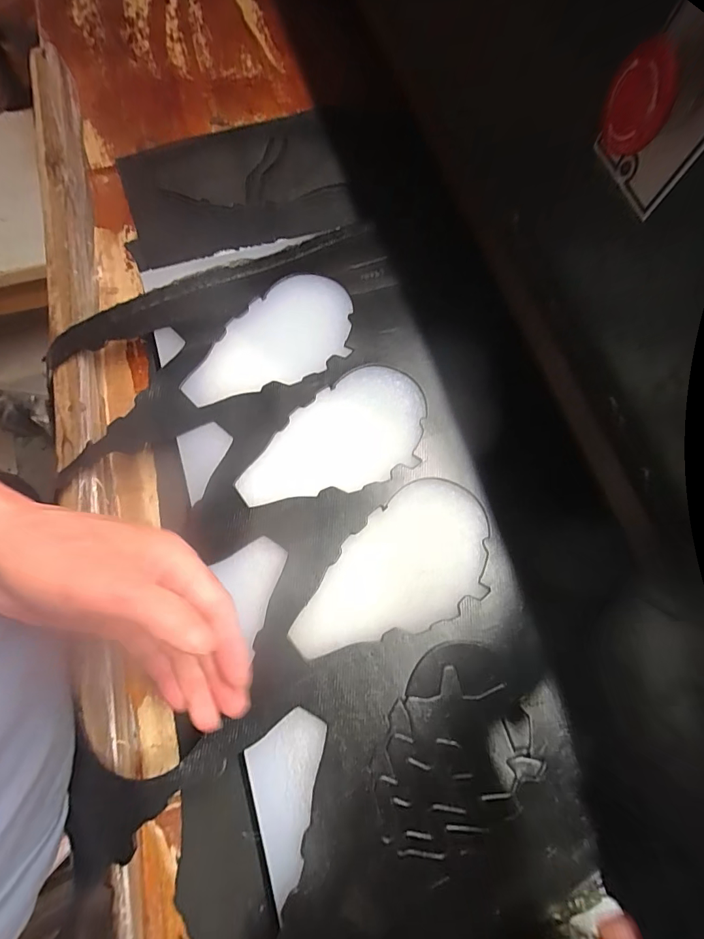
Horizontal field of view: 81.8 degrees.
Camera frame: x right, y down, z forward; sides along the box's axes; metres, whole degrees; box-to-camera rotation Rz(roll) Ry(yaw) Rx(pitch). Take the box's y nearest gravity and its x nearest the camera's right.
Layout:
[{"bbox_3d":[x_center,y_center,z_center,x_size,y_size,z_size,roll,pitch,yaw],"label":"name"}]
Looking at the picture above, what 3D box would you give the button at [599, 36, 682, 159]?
[{"bbox_3d":[0.132,-0.171,0.187,0.014,0.040,0.036,-6,73,-4],"label":"button"}]

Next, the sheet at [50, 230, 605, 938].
[{"bbox_3d":[-0.047,0.074,0.312,0.345,0.015,0.561,-18,74,-9],"label":"sheet"}]

